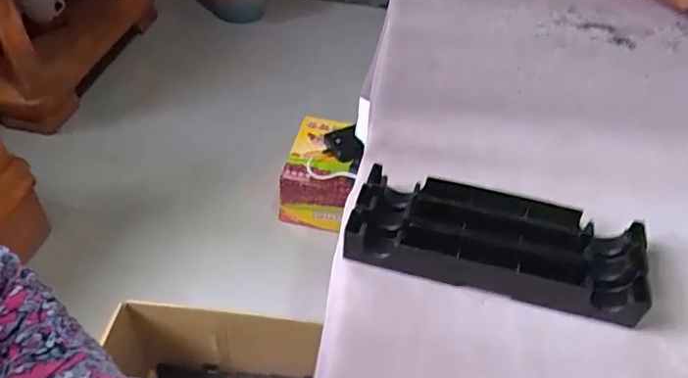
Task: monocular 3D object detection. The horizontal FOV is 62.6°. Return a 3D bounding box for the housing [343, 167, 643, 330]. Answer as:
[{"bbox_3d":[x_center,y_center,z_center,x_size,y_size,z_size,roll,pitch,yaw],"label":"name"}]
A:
[{"bbox_3d":[0.105,0.035,0.397,0.194,0.031,0.077,13,44,10],"label":"housing"}]

